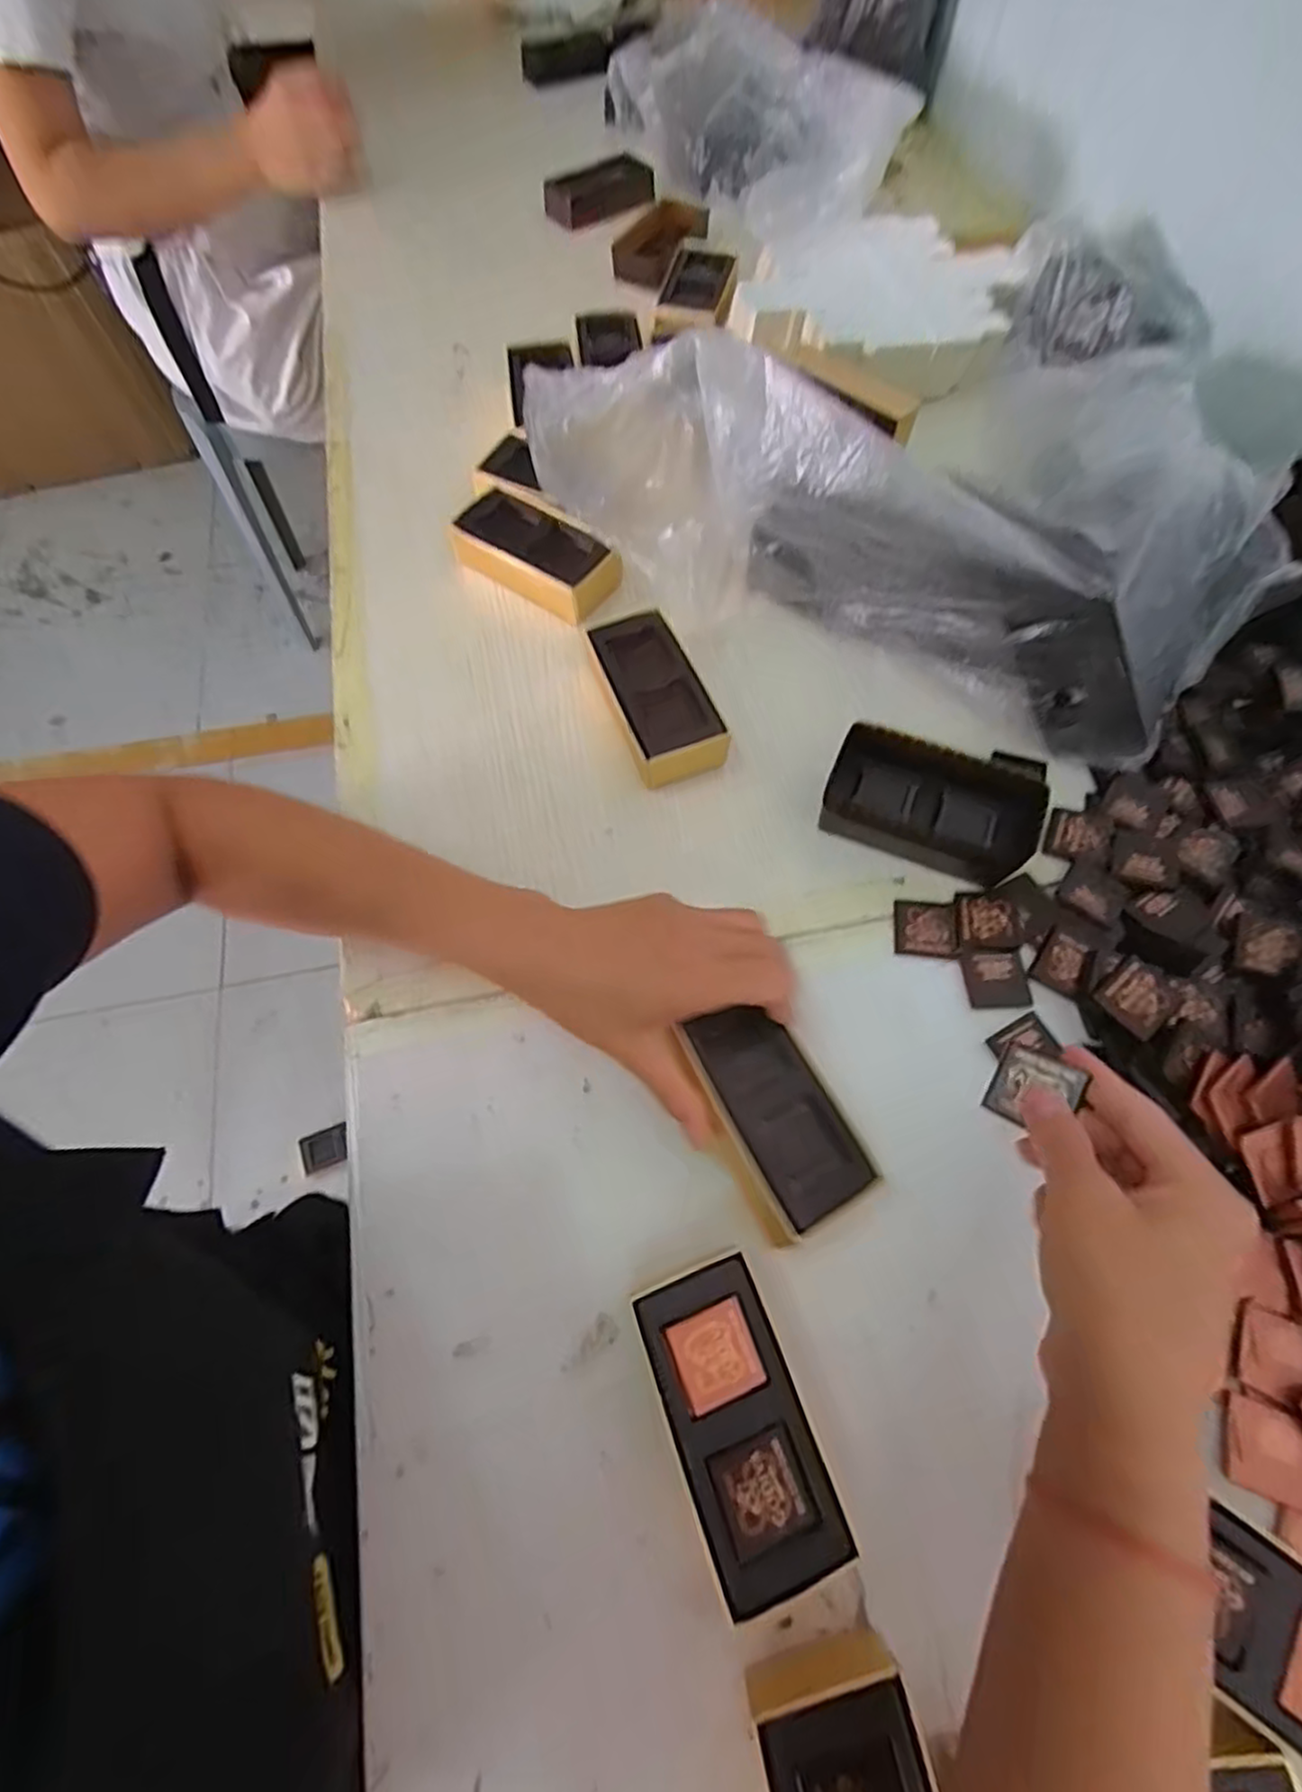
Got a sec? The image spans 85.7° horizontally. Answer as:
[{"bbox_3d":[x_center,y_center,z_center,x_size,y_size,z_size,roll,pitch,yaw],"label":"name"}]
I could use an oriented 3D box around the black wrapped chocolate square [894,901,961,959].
[{"bbox_3d":[0.155,0.019,0.397,0.034,0.005,0.033,4,67,2],"label":"black wrapped chocolate square"}]

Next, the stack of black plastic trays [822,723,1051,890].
[{"bbox_3d":[0.158,-0.050,0.401,0.115,0.040,0.063,20,68,9],"label":"stack of black plastic trays"}]

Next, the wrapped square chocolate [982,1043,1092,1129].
[{"bbox_3d":[0.167,0.085,0.305,0.033,0.004,0.032,25,83,39],"label":"wrapped square chocolate"}]

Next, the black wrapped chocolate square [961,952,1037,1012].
[{"bbox_3d":[0.189,0.046,0.385,0.033,0.006,0.031,-6,67,-2],"label":"black wrapped chocolate square"}]

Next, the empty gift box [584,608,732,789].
[{"bbox_3d":[0.002,-0.129,0.446,0.056,0.036,0.115,-16,67,-7],"label":"empty gift box"}]

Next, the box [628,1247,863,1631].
[{"bbox_3d":[0.035,0.218,0.296,0.055,0.033,0.112,-21,68,-9],"label":"box"}]

